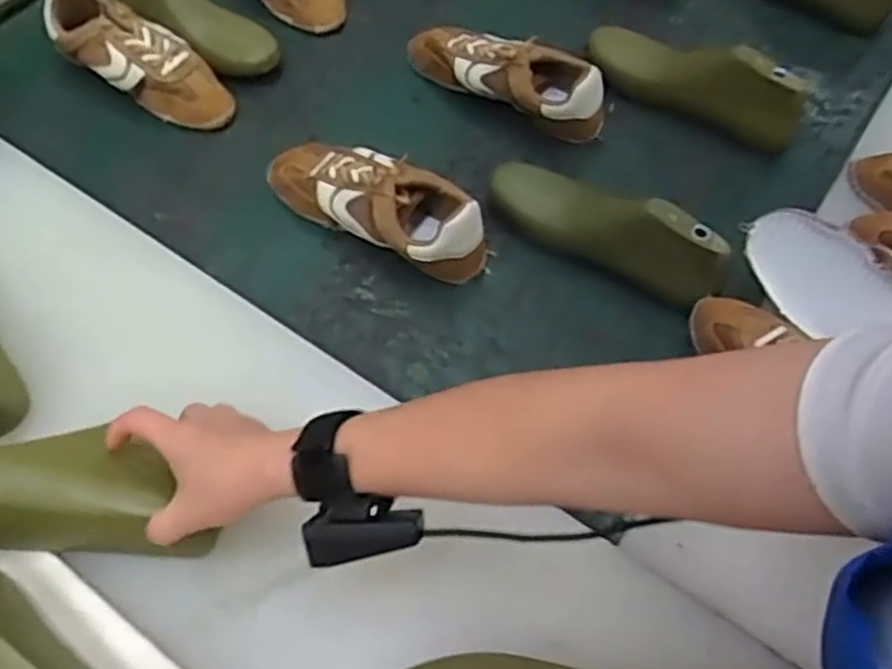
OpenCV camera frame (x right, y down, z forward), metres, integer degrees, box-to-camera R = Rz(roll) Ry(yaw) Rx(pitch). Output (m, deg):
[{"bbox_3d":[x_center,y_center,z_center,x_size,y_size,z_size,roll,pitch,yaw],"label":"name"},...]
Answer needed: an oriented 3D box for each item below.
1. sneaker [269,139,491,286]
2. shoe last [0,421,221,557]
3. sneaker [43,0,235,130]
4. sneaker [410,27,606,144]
[{"bbox_3d":[-0.064,-0.124,0.708,0.220,0.067,0.080,30,63,14],"label":"sneaker"},{"bbox_3d":[-0.266,0.101,0.510,0.207,0.068,0.068,8,60,-10],"label":"shoe last"},{"bbox_3d":[-0.314,-0.278,0.789,0.214,0.073,0.076,33,64,16],"label":"sneaker"},{"bbox_3d":[0.061,-0.271,0.805,0.224,0.068,0.074,26,62,12],"label":"sneaker"}]

